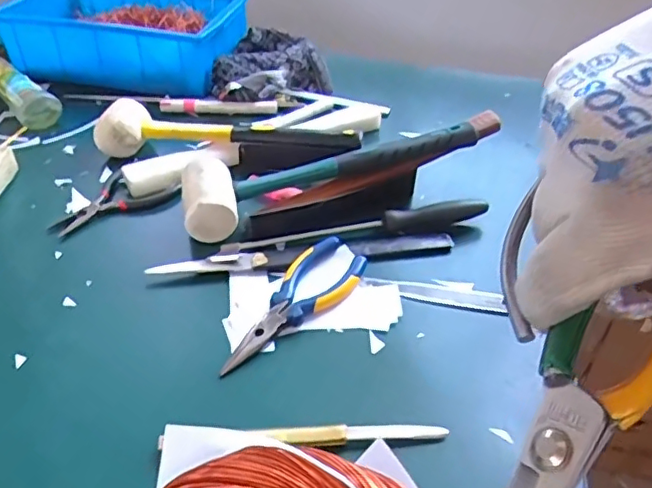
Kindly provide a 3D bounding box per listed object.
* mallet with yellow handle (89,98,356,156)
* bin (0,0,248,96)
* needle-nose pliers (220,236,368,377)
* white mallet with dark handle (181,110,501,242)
[{"bbox_3d":[-0.105,-0.119,0.633,0.281,0.047,0.054,3,40,3],"label":"mallet with yellow handle"},{"bbox_3d":[-0.259,-0.294,0.806,0.278,0.086,0.195,9,40,9],"label":"bin"},{"bbox_3d":[-0.020,0.048,0.463,0.053,0.020,0.154,20,44,22],"label":"needle-nose pliers"},{"bbox_3d":[0.022,-0.078,0.575,0.329,0.063,0.078,-13,42,-16],"label":"white mallet with dark handle"}]

